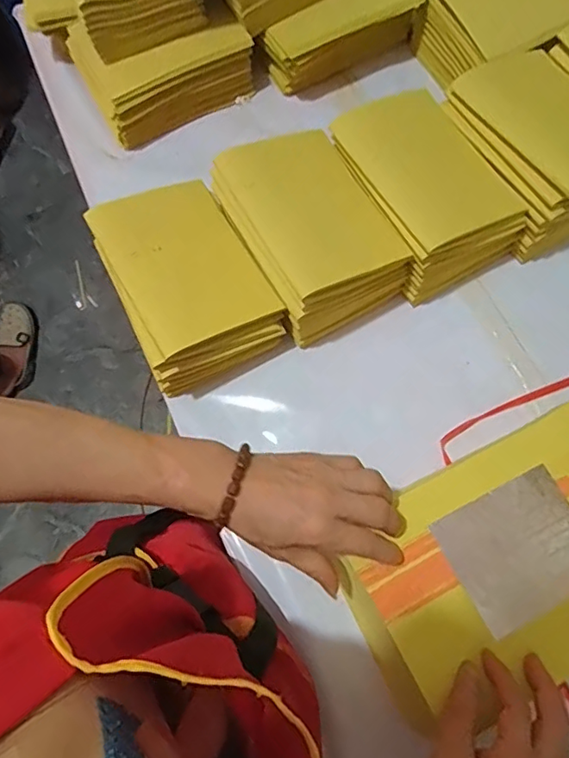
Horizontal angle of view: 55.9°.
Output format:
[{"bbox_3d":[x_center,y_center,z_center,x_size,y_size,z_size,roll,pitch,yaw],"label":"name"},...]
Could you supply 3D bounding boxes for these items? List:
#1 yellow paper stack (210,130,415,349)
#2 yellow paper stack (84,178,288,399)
[{"bbox_3d":[0.022,-0.128,0.491,0.122,0.107,0.159,-27,73,-6],"label":"yellow paper stack"},{"bbox_3d":[-0.085,-0.087,0.485,0.119,0.080,0.161,-25,73,-6],"label":"yellow paper stack"}]

